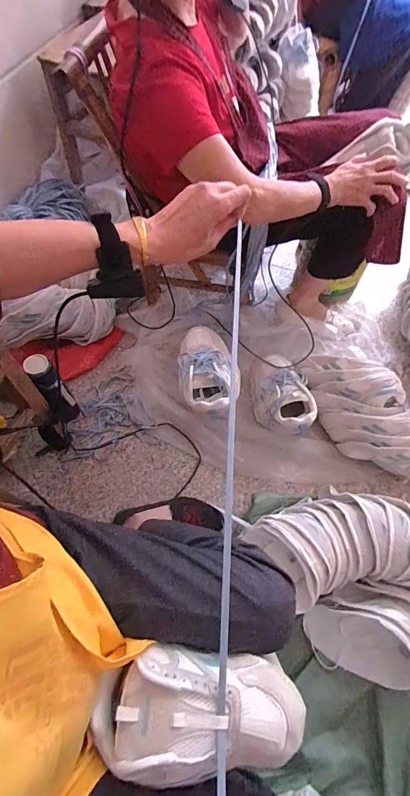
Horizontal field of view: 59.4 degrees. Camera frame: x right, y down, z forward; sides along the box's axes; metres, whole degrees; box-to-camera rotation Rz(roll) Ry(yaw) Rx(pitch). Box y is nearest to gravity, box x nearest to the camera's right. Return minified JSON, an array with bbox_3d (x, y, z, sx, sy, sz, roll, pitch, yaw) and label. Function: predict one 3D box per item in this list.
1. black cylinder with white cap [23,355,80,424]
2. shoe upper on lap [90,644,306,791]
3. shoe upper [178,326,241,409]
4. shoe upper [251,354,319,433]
[{"bbox_3d":[-0.362,-0.013,0.865,0.061,0.233,0.058,1,65,-1],"label":"black cylinder with white cap"},{"bbox_3d":[-0.006,0.335,0.381,0.213,0.052,0.107,3,65,-4],"label":"shoe upper on lap"},{"bbox_3d":[-0.001,-0.078,0.874,0.128,0.068,0.233,-7,64,-7],"label":"shoe upper"},{"bbox_3d":[0.201,-0.015,0.968,0.137,0.128,0.232,-5,64,-6],"label":"shoe upper"}]

